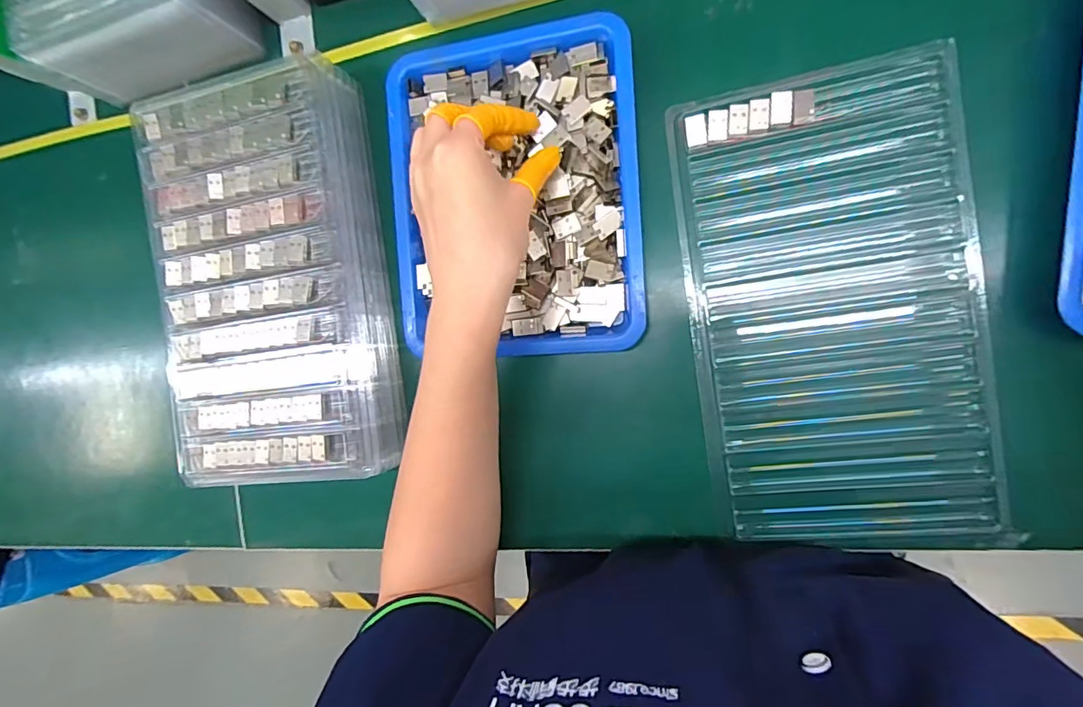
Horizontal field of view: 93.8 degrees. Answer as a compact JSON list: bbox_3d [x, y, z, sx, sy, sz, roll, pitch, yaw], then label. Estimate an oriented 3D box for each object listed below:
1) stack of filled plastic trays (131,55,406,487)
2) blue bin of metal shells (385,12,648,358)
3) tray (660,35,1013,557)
[{"bbox_3d":[-0.201,-0.055,0.397,0.169,0.072,0.293,-6,92,15],"label":"stack of filled plastic trays"},{"bbox_3d":[-0.022,-0.110,0.352,0.175,0.032,0.221,-4,91,9],"label":"blue bin of metal shells"},{"bbox_3d":[0.182,-0.025,0.321,0.162,0.025,0.295,-7,92,15],"label":"tray"}]

